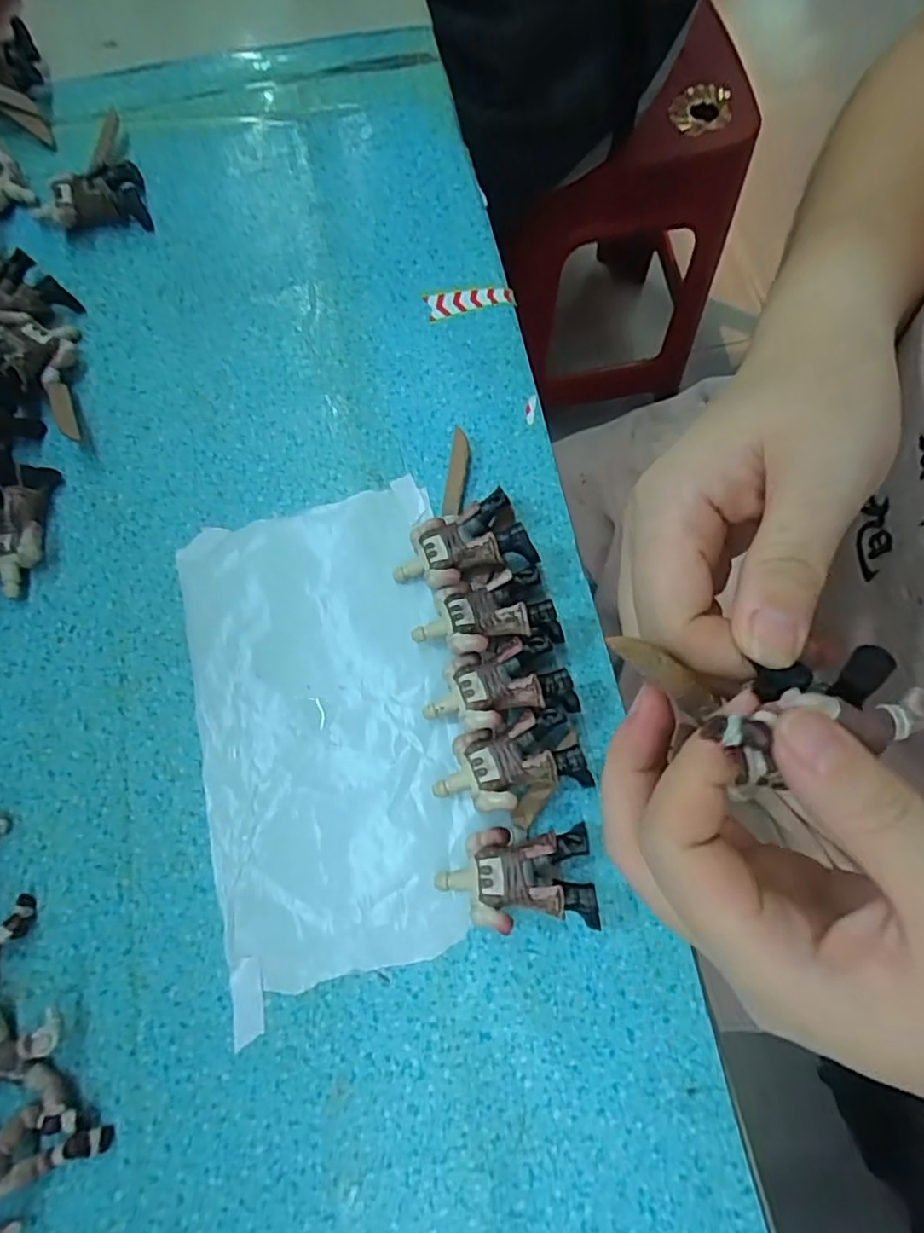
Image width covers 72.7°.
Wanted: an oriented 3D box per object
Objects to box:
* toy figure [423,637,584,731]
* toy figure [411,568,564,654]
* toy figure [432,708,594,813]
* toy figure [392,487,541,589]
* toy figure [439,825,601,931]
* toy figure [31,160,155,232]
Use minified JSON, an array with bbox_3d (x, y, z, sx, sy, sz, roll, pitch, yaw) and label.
[{"bbox_3d":[0.014,0.029,0.261,0.060,0.024,0.032,-13,73,-3],"label":"toy figure"},{"bbox_3d":[0.009,0.000,0.271,0.060,0.023,0.033,-11,73,-2],"label":"toy figure"},{"bbox_3d":[0.018,0.059,0.252,0.058,0.021,0.032,-17,73,-4],"label":"toy figure"},{"bbox_3d":[-0.002,-0.031,0.280,0.059,0.023,0.036,-21,74,-5],"label":"toy figure"},{"bbox_3d":[0.020,0.099,0.240,0.057,0.020,0.034,-3,73,0],"label":"toy figure"},{"bbox_3d":[-0.201,-0.227,0.342,0.056,0.020,0.032,-8,73,-1],"label":"toy figure"}]

